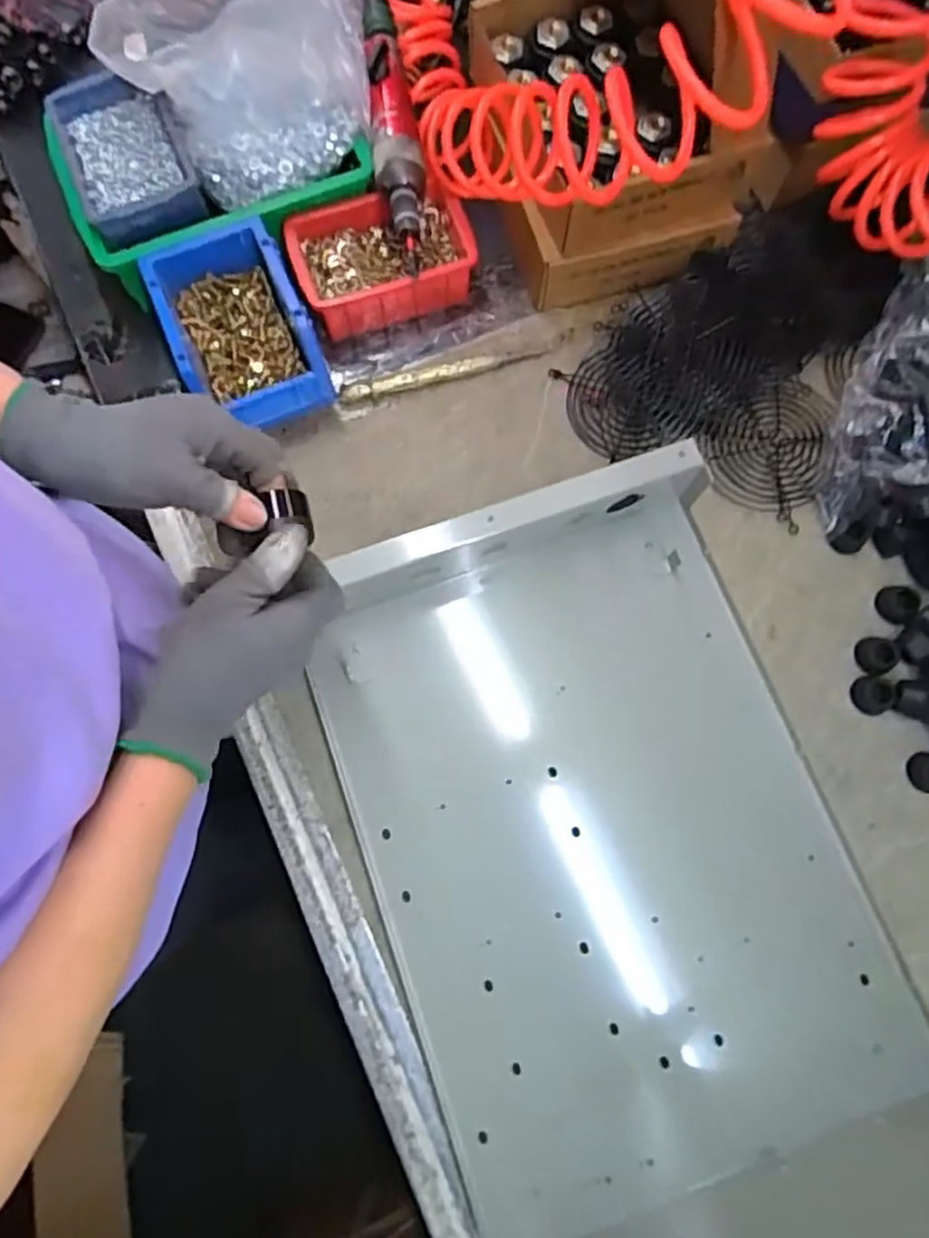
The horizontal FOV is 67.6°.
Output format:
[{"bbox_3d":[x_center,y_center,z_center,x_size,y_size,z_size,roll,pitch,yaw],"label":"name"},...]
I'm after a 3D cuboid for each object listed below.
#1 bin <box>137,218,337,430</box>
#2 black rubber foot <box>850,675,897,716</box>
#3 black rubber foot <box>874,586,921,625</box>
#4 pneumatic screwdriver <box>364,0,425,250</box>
[{"bbox_3d":[-0.185,-0.232,0.575,0.108,0.071,0.145,-23,77,-5],"label":"bin"},{"bbox_3d":[0.317,0.058,0.538,0.025,0.020,0.029,0,76,1],"label":"black rubber foot"},{"bbox_3d":[0.345,-0.012,0.554,0.025,0.016,0.028,-41,79,-9],"label":"black rubber foot"},{"bbox_3d":[-0.061,-0.435,0.583,0.037,0.046,0.259,-6,76,-1],"label":"pneumatic screwdriver"}]

